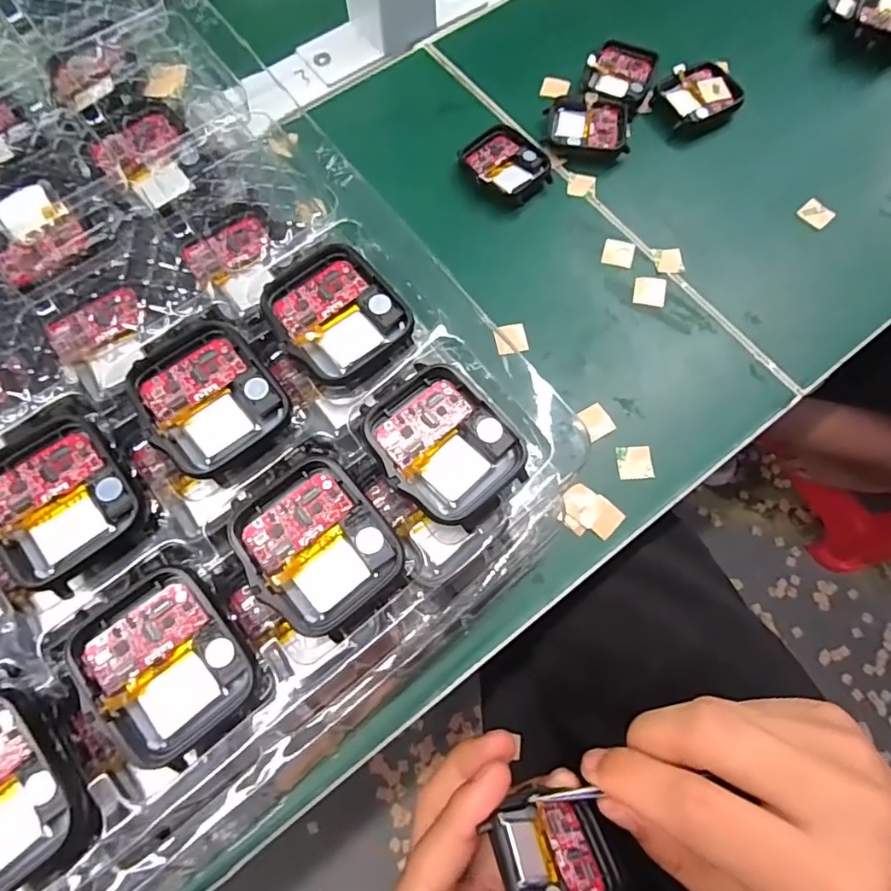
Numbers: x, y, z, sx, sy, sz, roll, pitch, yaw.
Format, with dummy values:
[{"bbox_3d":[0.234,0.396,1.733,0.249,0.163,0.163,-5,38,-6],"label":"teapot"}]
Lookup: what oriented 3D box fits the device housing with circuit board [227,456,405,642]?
[{"bbox_3d":[-0.037,0.027,0.152,0.037,0.006,0.045,-38,76,-10],"label":"device housing with circuit board"}]

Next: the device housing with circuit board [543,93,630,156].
[{"bbox_3d":[0.080,-0.179,0.304,0.043,0.009,0.034,3,71,2],"label":"device housing with circuit board"}]

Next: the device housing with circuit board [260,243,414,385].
[{"bbox_3d":[-0.035,-0.043,0.176,0.038,0.007,0.046,-36,75,-10],"label":"device housing with circuit board"}]

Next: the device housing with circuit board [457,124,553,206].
[{"bbox_3d":[0.032,-0.152,0.296,0.041,0.011,0.045,-39,75,-11],"label":"device housing with circuit board"}]

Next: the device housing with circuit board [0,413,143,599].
[{"bbox_3d":[-0.112,0.014,0.156,0.037,0.006,0.046,-38,74,-11],"label":"device housing with circuit board"}]

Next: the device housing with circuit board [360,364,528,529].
[{"bbox_3d":[0.000,-0.001,0.163,0.037,0.010,0.047,-39,76,-11],"label":"device housing with circuit board"}]

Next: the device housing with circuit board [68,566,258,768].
[{"bbox_3d":[-0.075,0.058,0.146,0.037,0.011,0.043,-36,75,-10],"label":"device housing with circuit board"}]

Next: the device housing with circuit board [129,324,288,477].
[{"bbox_3d":[-0.073,-0.016,0.167,0.039,0.009,0.045,-39,76,-11],"label":"device housing with circuit board"}]

